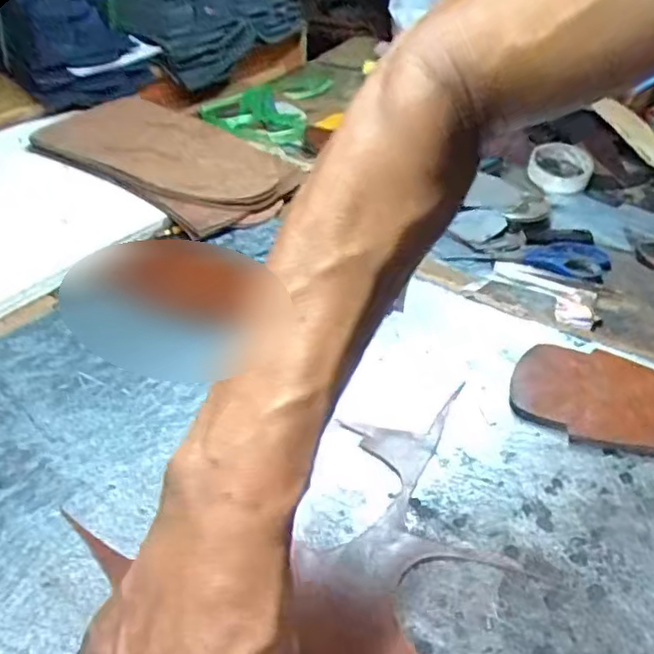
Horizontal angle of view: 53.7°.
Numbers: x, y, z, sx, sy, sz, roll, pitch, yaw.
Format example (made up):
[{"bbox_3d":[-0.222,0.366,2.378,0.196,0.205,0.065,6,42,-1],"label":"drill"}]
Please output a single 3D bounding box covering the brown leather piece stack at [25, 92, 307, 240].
[{"bbox_3d":[-0.191,-0.211,0.789,0.313,0.027,0.179,27,51,22],"label":"brown leather piece stack"}]

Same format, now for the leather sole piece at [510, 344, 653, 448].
[{"bbox_3d":[0.223,0.052,0.500,0.150,0.007,0.098,11,38,18],"label":"leather sole piece"}]

